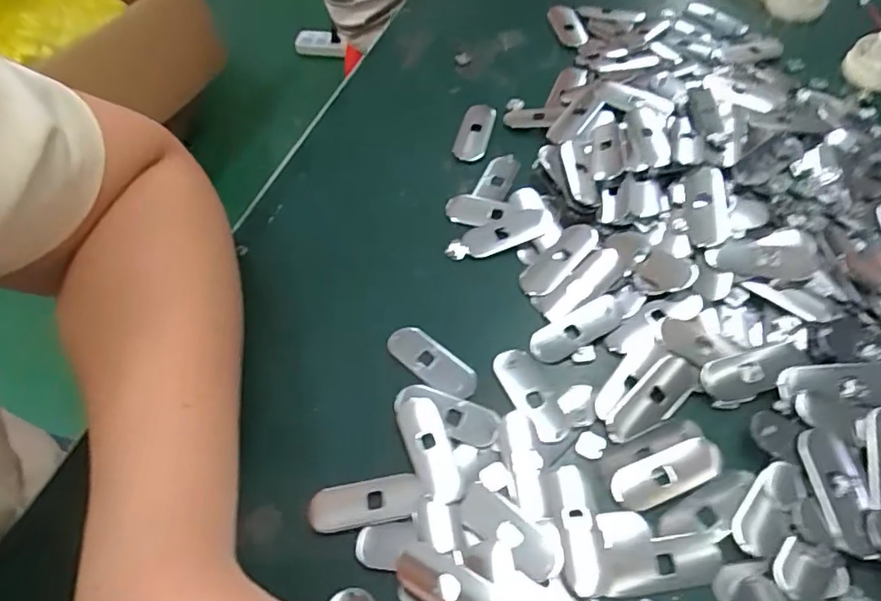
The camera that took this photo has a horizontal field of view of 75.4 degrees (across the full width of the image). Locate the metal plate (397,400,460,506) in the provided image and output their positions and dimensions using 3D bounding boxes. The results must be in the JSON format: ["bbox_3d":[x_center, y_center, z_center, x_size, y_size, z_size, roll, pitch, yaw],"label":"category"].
[{"bbox_3d":[-0.004,0.066,0.257,0.018,0.005,0.049,-20,58,-9],"label":"metal plate"}]

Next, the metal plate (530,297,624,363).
[{"bbox_3d":[0.069,0.015,0.287,0.050,0.004,0.018,-27,74,-6],"label":"metal plate"}]

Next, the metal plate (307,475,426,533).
[{"bbox_3d":[-0.032,0.088,0.247,0.049,0.004,0.018,-9,57,-3],"label":"metal plate"}]

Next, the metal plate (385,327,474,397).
[{"bbox_3d":[-0.004,0.030,0.284,0.051,0.004,0.019,36,66,23],"label":"metal plate"}]

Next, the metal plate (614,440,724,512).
[{"bbox_3d":[0.100,0.076,0.251,0.051,0.004,0.018,-19,58,-9],"label":"metal plate"}]

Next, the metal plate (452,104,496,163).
[{"bbox_3d":[0.022,-0.110,0.370,0.022,0.004,0.049,11,58,10],"label":"metal plate"}]

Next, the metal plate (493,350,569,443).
[{"bbox_3d":[0.043,0.045,0.271,0.020,0.004,0.048,-24,59,-12],"label":"metal plate"}]

